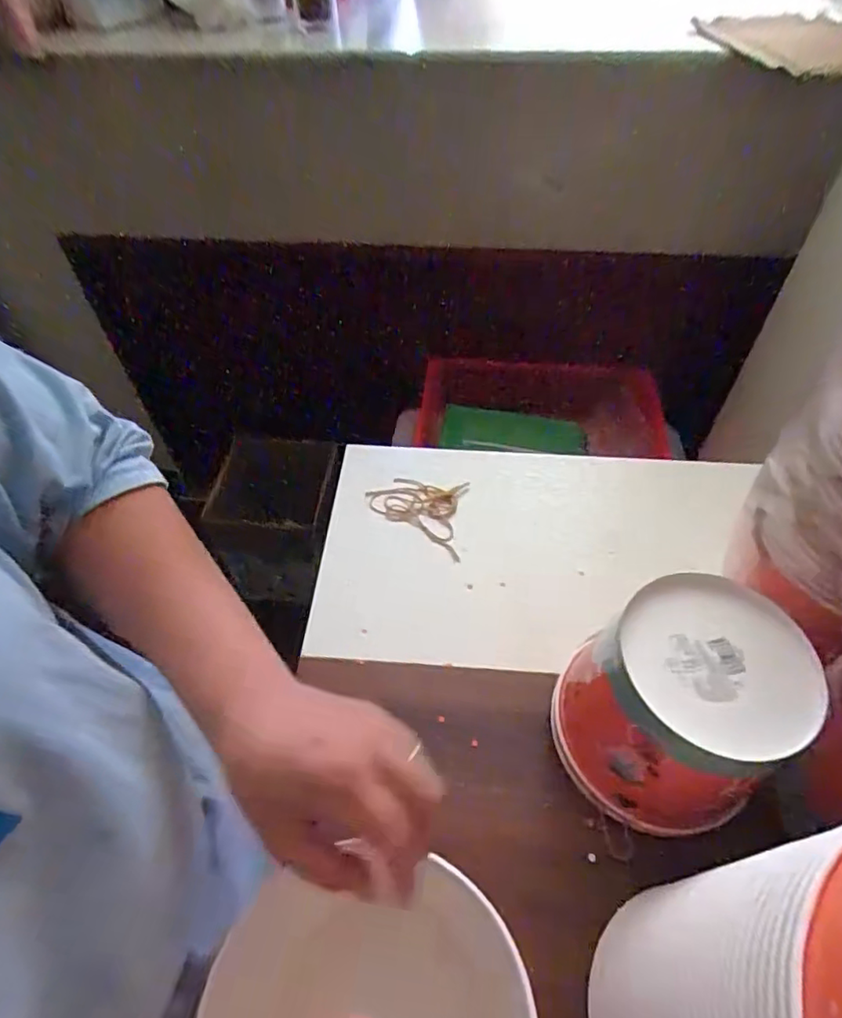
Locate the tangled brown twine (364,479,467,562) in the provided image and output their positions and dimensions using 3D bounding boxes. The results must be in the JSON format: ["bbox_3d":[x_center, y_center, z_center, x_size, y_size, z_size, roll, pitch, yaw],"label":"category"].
[{"bbox_3d":[-0.002,-0.002,0.638,0.121,0.009,0.086,19,53,13],"label":"tangled brown twine"}]

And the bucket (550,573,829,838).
[{"bbox_3d":[0.190,0.152,0.434,0.153,0.157,0.138,-36,59,-23],"label":"bucket"}]

